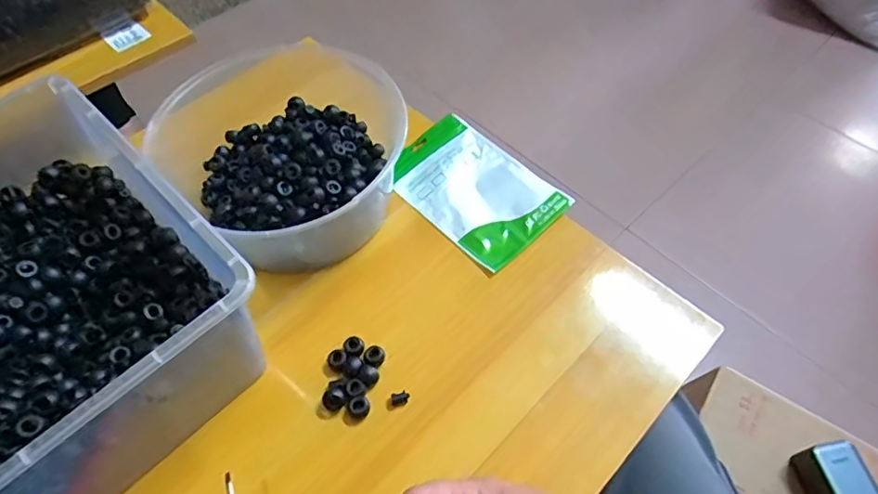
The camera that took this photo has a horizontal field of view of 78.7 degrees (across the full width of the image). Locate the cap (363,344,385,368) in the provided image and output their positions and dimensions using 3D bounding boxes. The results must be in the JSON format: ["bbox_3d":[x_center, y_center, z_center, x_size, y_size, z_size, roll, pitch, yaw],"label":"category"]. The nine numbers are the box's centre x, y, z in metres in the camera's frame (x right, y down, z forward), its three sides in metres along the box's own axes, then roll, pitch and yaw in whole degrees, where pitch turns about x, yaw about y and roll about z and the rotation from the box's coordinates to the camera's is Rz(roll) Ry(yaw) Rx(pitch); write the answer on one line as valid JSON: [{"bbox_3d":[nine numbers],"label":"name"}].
[{"bbox_3d":[-0.055,0.092,0.452,0.016,0.009,0.018,29,62,19],"label":"cap"}]

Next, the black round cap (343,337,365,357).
[{"bbox_3d":[-0.072,0.085,0.456,0.017,0.006,0.017,-1,56,1],"label":"black round cap"}]

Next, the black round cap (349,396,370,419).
[{"bbox_3d":[-0.065,0.131,0.438,0.017,0.015,0.015,-27,60,-16],"label":"black round cap"}]

